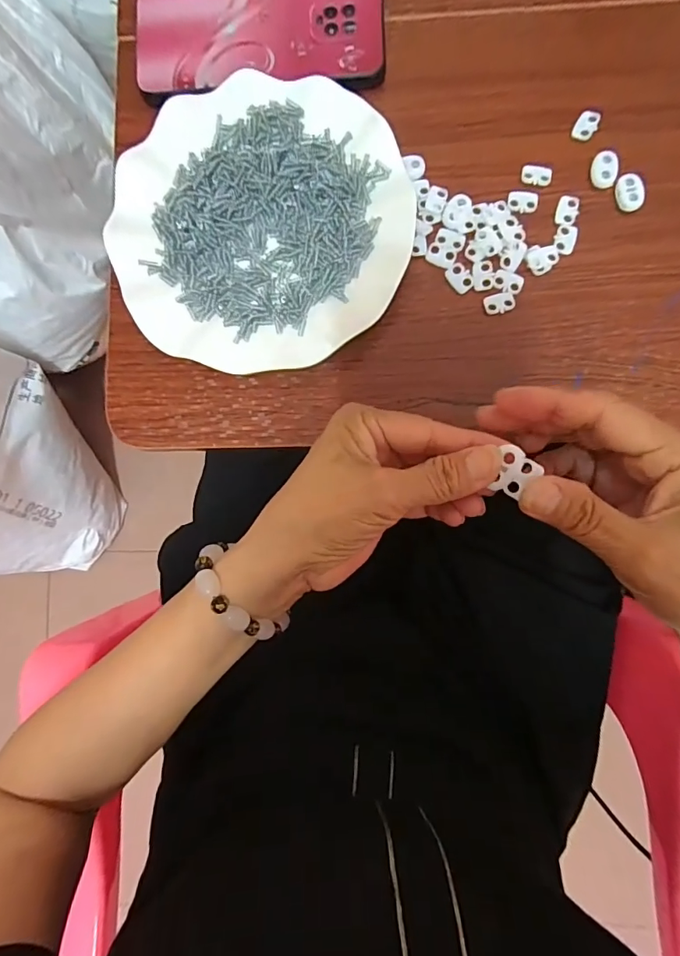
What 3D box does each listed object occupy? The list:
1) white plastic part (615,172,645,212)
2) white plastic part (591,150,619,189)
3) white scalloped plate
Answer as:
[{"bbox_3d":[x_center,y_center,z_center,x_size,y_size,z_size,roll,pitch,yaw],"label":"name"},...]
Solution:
[{"bbox_3d":[0.182,-0.179,0.292,0.015,0.004,0.023,-8,87,3],"label":"white plastic part"},{"bbox_3d":[0.167,-0.195,0.294,0.015,0.004,0.022,6,88,3],"label":"white plastic part"},{"bbox_3d":[-0.048,-0.156,0.298,0.179,0.028,0.177,0,87,3],"label":"white scalloped plate"}]

